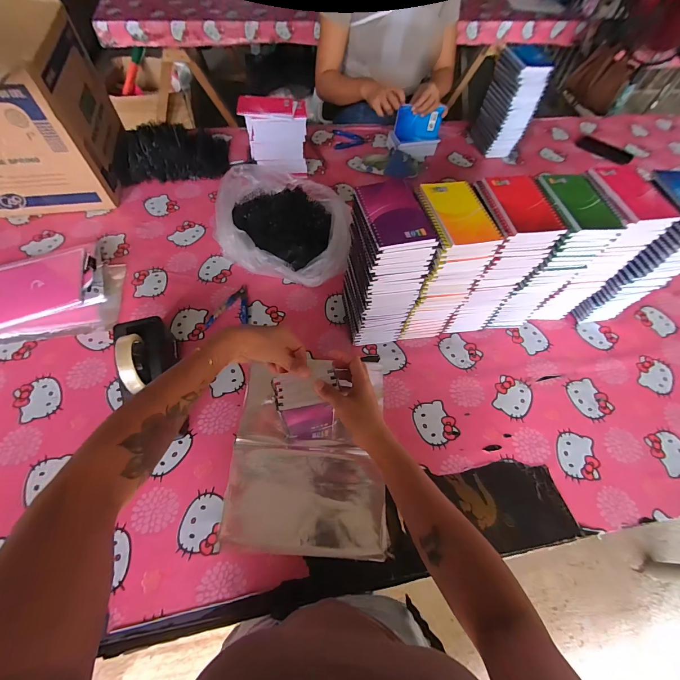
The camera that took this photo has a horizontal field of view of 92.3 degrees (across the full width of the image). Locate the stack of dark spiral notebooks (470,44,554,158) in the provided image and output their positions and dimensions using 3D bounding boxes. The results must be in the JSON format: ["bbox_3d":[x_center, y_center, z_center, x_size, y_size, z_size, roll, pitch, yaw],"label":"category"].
[{"bbox_3d":[0.496,-0.688,0.965,0.105,0.240,0.147,-5,60,-7],"label":"stack of dark spiral notebooks"}]

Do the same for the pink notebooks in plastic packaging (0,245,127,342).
[{"bbox_3d":[-0.606,-0.108,0.667,0.282,0.039,0.217,-9,60,-9],"label":"pink notebooks in plastic packaging"}]

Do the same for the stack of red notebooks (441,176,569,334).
[{"bbox_3d":[0.271,-0.136,0.609,0.100,0.271,0.128,-1,60,-4],"label":"stack of red notebooks"}]

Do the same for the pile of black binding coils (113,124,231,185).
[{"bbox_3d":[-0.452,-0.513,0.880,0.283,0.084,0.170,-11,61,-10],"label":"pile of black binding coils"}]

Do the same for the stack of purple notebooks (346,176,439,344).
[{"bbox_3d":[0.072,-0.114,0.585,0.097,0.287,0.131,-8,60,-8],"label":"stack of purple notebooks"}]

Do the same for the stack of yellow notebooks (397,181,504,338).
[{"bbox_3d":[0.166,-0.118,0.591,0.101,0.273,0.122,-10,61,-10],"label":"stack of yellow notebooks"}]

